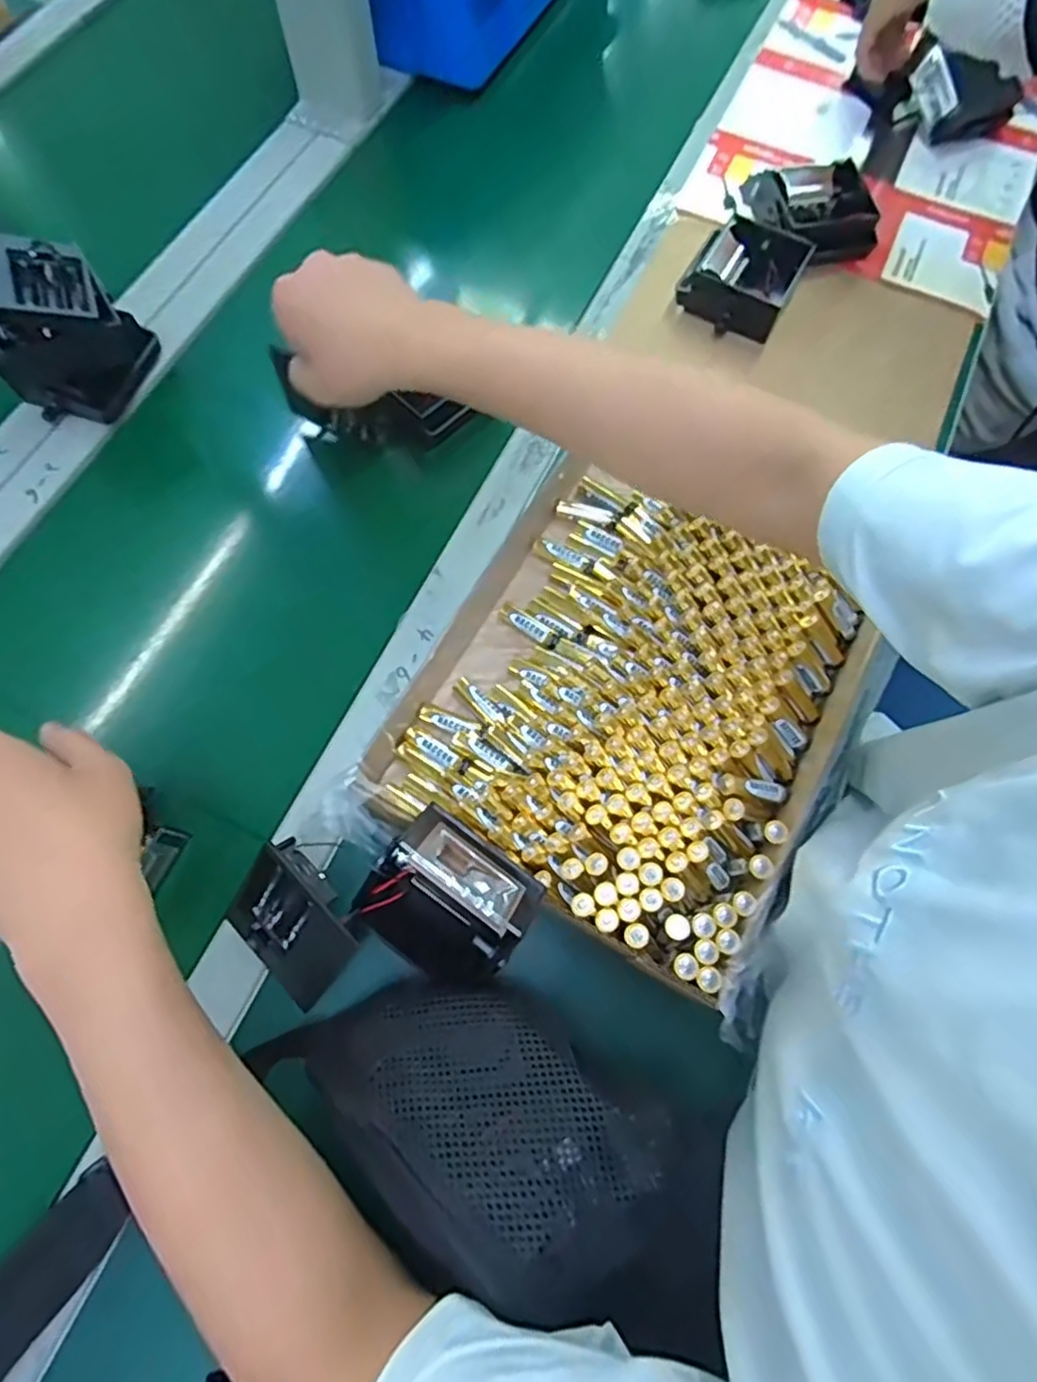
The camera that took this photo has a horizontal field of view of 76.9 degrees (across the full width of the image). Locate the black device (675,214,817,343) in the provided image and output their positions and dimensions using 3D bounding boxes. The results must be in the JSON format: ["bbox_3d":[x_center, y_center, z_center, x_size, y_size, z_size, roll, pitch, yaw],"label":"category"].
[{"bbox_3d":[0.200,-0.373,0.584,0.093,0.034,0.095,28,71,8],"label":"black device"}]

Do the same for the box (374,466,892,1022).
[{"bbox_3d":[0.075,0.002,0.452,0.263,0.049,0.297,29,71,9],"label":"box"}]

